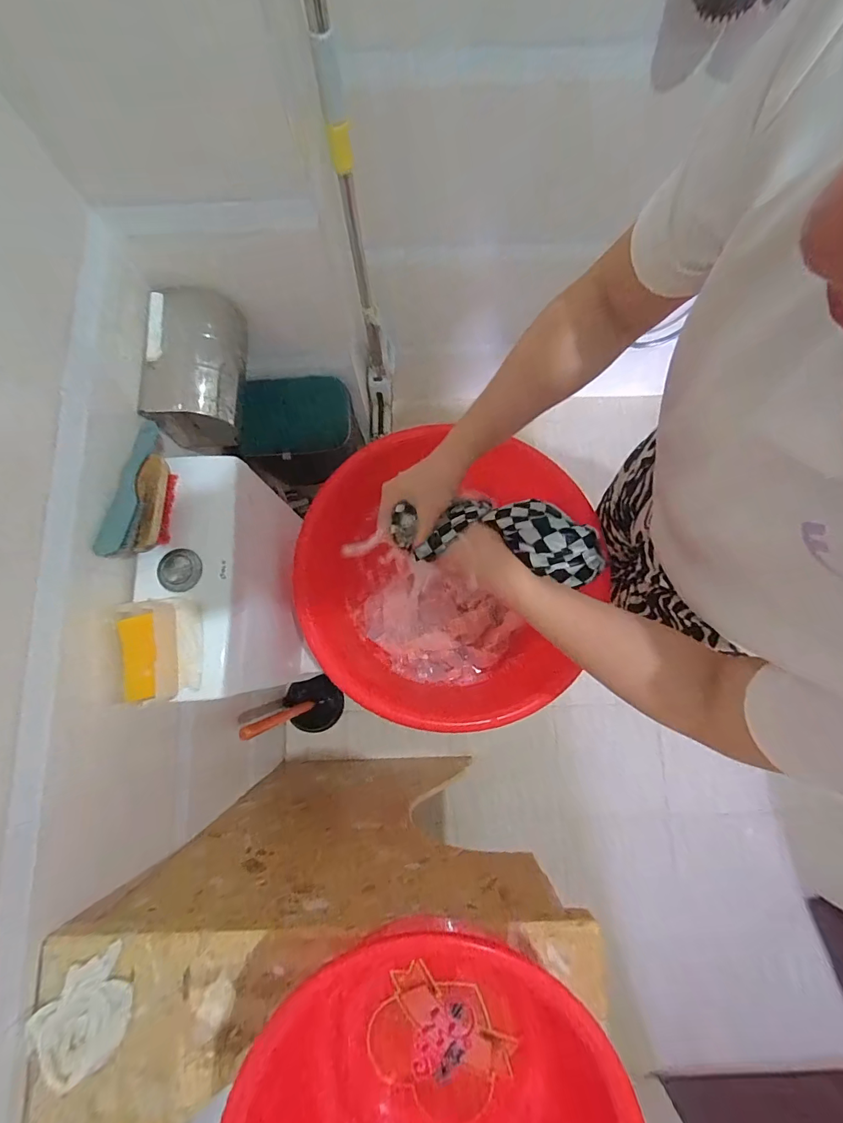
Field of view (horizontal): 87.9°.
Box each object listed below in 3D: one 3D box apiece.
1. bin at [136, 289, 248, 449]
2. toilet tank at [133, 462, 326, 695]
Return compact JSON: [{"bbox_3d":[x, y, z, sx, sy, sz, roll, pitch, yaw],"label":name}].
[{"bbox_3d":[-0.354,-0.324,0.706,0.119,0.112,0.247,-2,79,-1],"label":"bin"},{"bbox_3d":[-0.318,0.047,0.752,0.145,0.323,0.333,-9,80,-2],"label":"toilet tank"}]

